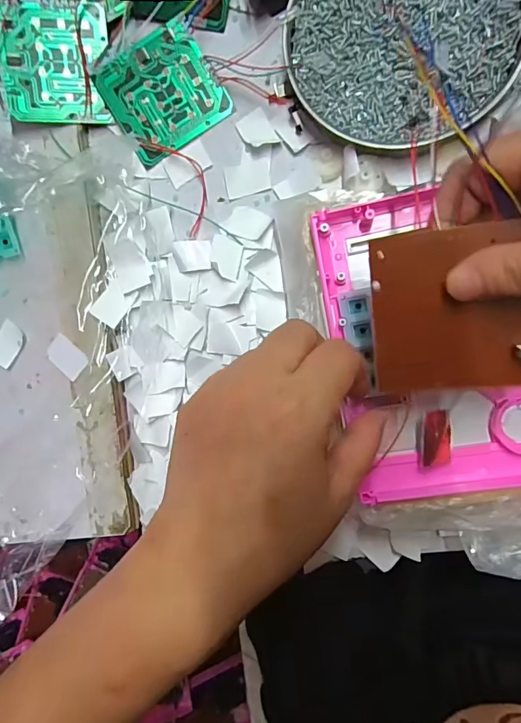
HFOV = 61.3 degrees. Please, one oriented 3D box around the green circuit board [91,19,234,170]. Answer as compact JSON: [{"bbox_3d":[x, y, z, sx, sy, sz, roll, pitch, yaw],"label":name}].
[{"bbox_3d":[-0.065,-0.179,0.292,0.070,0.004,0.066,-30,100,6],"label":"green circuit board"}]

